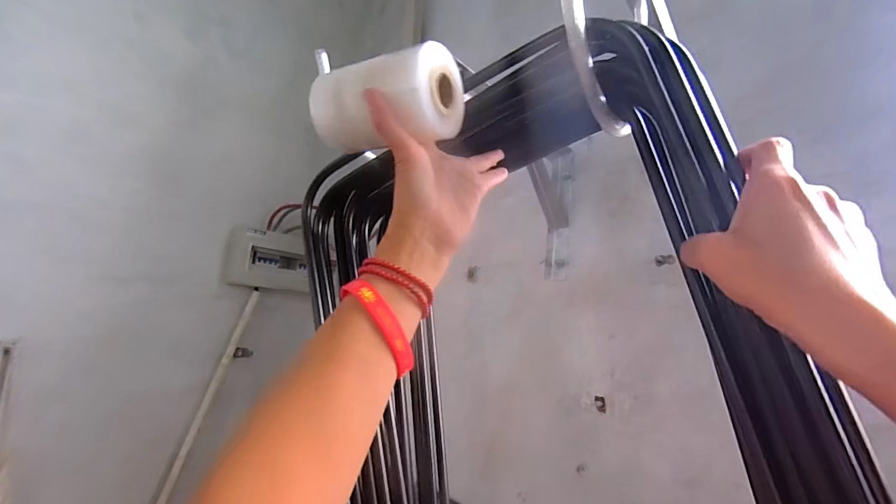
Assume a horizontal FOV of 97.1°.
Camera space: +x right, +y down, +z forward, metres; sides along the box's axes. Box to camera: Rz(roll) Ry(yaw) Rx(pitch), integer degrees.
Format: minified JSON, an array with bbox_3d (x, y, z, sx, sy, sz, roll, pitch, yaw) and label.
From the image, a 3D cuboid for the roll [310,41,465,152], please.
[{"bbox_3d":[-0.050,-0.112,0.297,0.113,0.059,0.061,-5,-13,14],"label":"roll"}]

